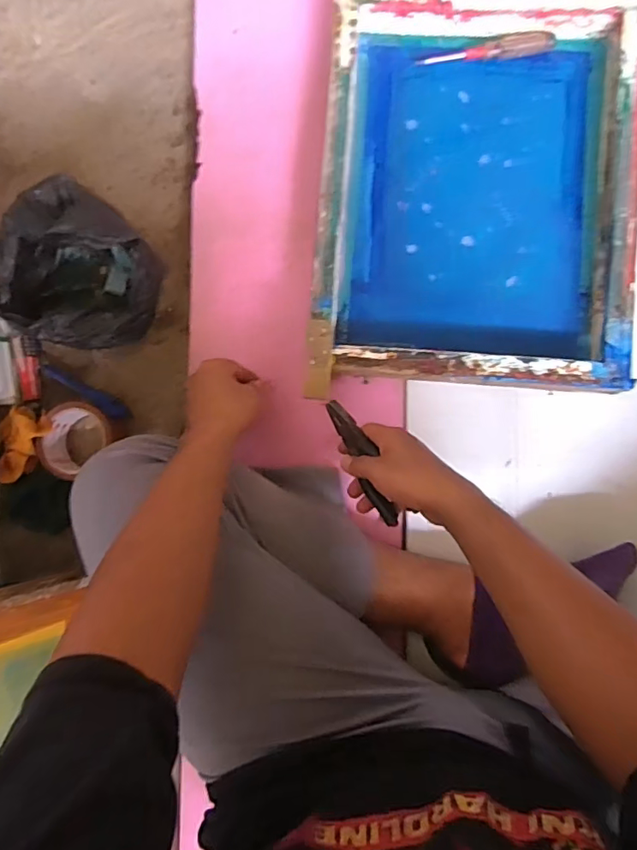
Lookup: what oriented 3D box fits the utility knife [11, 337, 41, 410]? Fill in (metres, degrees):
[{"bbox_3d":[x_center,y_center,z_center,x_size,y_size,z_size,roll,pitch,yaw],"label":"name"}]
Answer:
[{"bbox_3d":[-0.391,-0.073,0.694,0.029,0.019,0.098,-10,88,7],"label":"utility knife"}]

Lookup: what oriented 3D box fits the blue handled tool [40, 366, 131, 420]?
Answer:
[{"bbox_3d":[-0.320,-0.048,0.703,0.137,0.030,0.020,32,93,7],"label":"blue handled tool"}]

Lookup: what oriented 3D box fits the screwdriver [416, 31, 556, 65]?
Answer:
[{"bbox_3d":[0.203,-0.457,0.625,0.156,0.014,0.018,-2,89,7],"label":"screwdriver"}]

